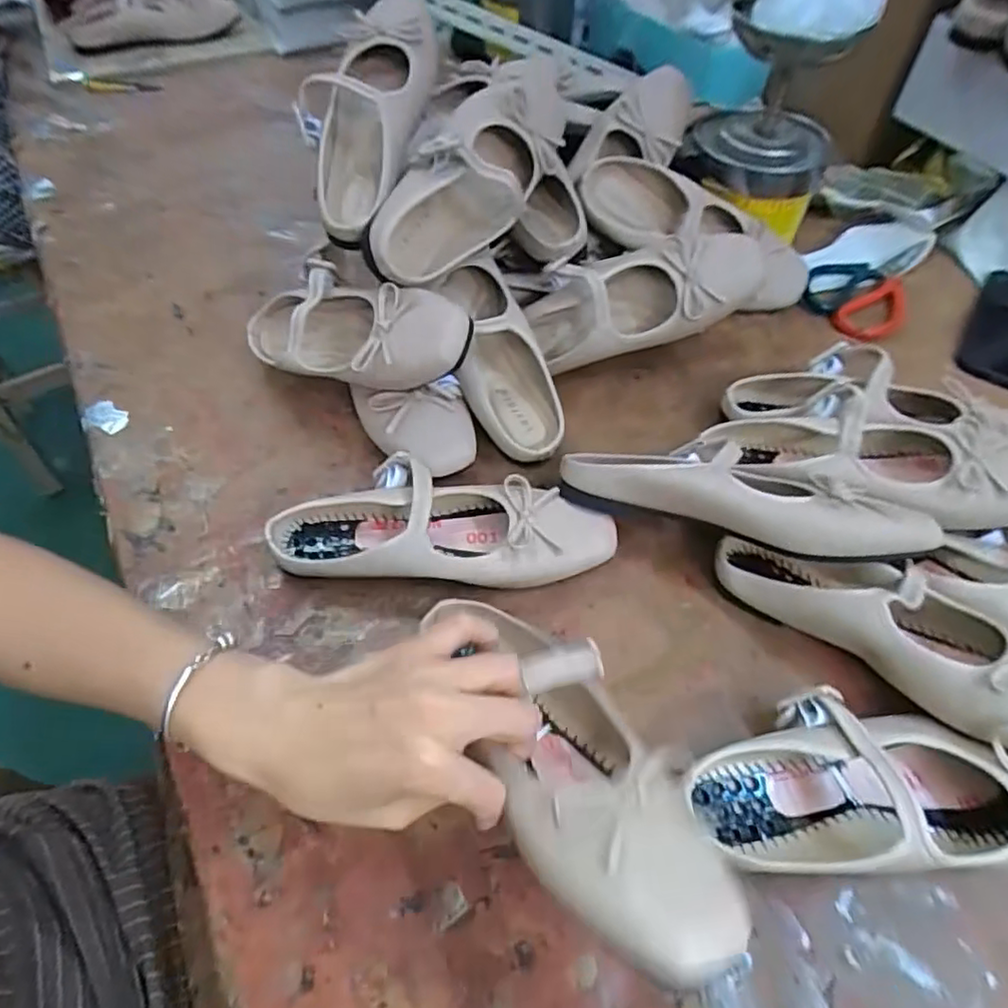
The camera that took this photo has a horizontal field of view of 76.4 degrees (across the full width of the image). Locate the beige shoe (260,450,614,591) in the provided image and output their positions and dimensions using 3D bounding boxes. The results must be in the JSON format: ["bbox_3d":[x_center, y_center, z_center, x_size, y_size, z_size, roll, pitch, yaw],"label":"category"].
[{"bbox_3d":[-0.046,0.017,0.475,0.242,0.053,0.088,1,53,-1],"label":"beige shoe"}]

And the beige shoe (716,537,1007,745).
[{"bbox_3d":[0.259,0.080,0.411,0.246,0.066,0.089,27,56,32],"label":"beige shoe"}]

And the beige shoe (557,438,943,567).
[{"bbox_3d":[0.157,-0.005,0.442,0.230,0.063,0.061,12,54,7],"label":"beige shoe"}]

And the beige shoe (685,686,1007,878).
[{"bbox_3d":[0.220,0.161,0.371,0.233,0.056,0.096,0,53,-2],"label":"beige shoe"}]

